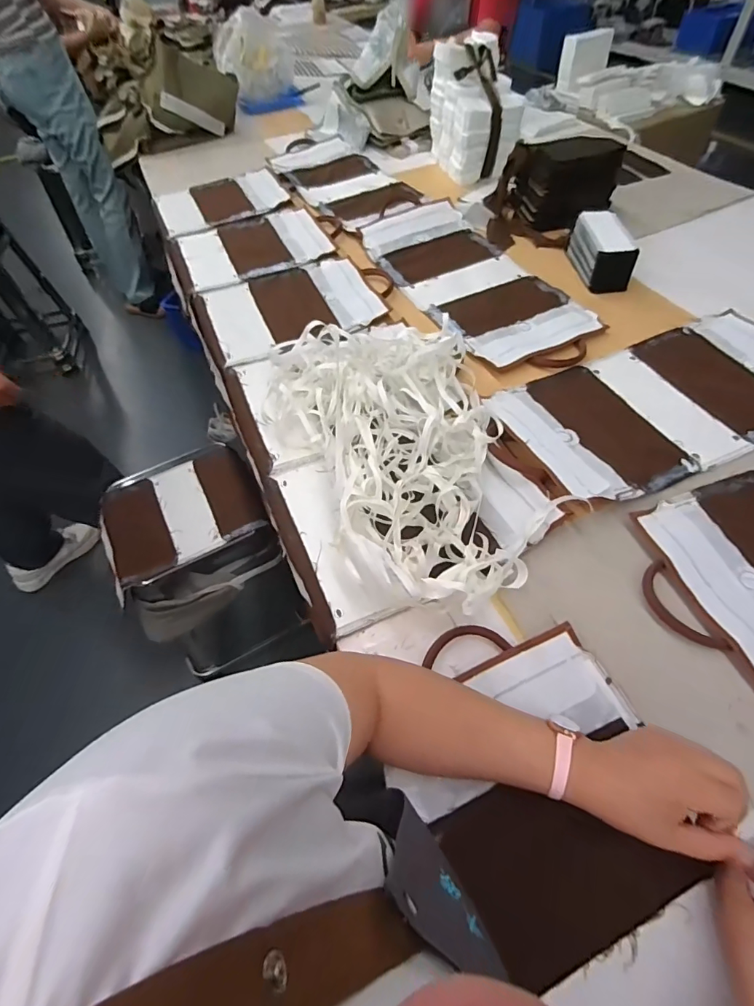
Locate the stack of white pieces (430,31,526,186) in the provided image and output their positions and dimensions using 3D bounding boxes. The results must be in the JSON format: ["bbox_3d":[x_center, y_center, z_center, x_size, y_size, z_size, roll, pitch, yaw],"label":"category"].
[{"bbox_3d":[0.243,-0.954,1.126,0.159,0.218,0.222,-14,56,-6],"label":"stack of white pieces"}]

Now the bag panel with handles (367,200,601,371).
[{"bbox_3d":[0.173,-0.453,0.901,0.240,0.023,0.599,-23,57,-13],"label":"bag panel with handles"}]

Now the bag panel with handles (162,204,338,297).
[{"bbox_3d":[-0.255,-0.560,1.016,0.363,0.023,0.248,-21,57,-12],"label":"bag panel with handles"}]

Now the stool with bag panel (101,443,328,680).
[{"bbox_3d":[-0.409,0.153,1.156,0.318,0.472,0.318,-23,57,-13],"label":"stool with bag panel"}]

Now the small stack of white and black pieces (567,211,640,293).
[{"bbox_3d":[0.427,-0.484,0.885,0.077,0.072,0.150,-5,55,0],"label":"small stack of white and black pieces"}]

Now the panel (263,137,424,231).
[{"bbox_3d":[-0.100,-0.847,1.198,0.263,0.036,0.599,-29,59,-16],"label":"panel"}]

